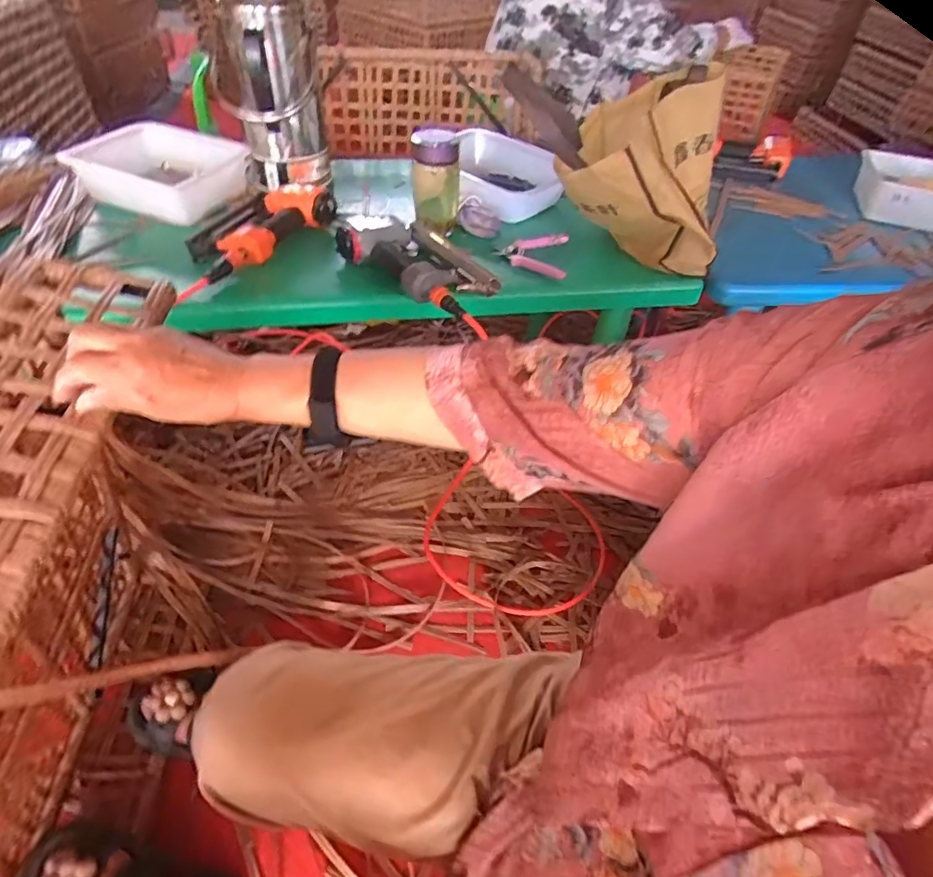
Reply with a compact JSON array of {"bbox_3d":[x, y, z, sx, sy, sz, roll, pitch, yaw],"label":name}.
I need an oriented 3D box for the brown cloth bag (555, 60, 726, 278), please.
[{"bbox_3d":[0.281,-0.413,0.868,0.299,0.245,0.162,-7,47,-11],"label":"brown cloth bag"}]

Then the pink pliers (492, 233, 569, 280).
[{"bbox_3d":[0.112,-0.323,0.937,0.122,0.017,0.153,8,46,3],"label":"pink pliers"}]

